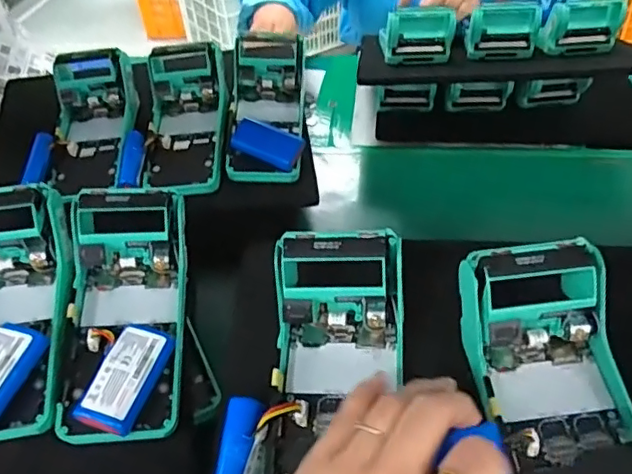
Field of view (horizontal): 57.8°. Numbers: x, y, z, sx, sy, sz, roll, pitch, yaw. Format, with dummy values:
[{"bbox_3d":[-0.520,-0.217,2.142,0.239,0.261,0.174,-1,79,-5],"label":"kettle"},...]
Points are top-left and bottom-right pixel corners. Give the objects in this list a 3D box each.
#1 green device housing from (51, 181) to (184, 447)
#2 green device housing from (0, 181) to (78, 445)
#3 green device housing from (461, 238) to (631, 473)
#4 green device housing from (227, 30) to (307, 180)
[{"bbox_3d":[-0.130,0.051,0.390,0.079,0.058,0.170,-6,61,-3],"label":"green device housing"},{"bbox_3d":[-0.212,0.051,0.389,0.085,0.058,0.173,-9,64,-7],"label":"green device housing"},{"bbox_3d":[0.134,0.089,0.312,0.082,0.054,0.170,-9,70,-6],"label":"green device housing"},{"bbox_3d":[-0.051,-0.131,0.596,0.077,0.058,0.166,-1,62,3],"label":"green device housing"}]

